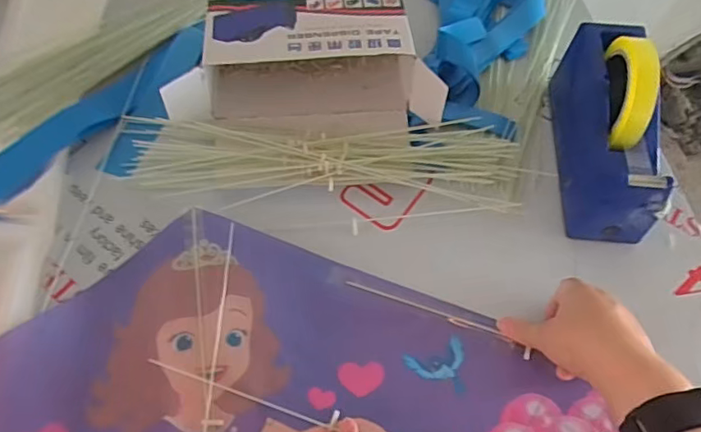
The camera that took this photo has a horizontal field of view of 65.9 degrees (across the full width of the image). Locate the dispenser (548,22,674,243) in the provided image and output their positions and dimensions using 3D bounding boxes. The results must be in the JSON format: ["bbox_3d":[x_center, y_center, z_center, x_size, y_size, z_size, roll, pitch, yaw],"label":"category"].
[{"bbox_3d":[0.252,-0.089,0.523,0.067,0.126,0.202,3,62,-1],"label":"dispenser"}]

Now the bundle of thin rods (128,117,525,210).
[{"bbox_3d":[-0.026,-0.059,0.553,0.389,0.027,0.099,1,62,-2],"label":"bundle of thin rods"}]

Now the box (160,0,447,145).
[{"bbox_3d":[-0.046,-0.158,0.572,0.265,0.074,0.141,-1,62,-3],"label":"box"}]

